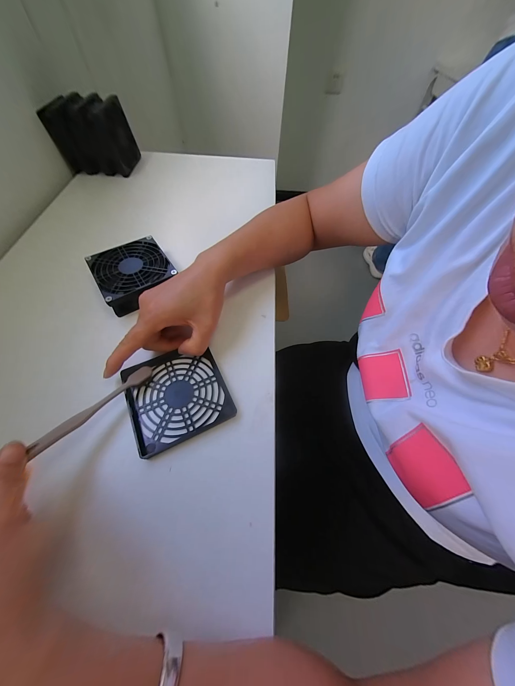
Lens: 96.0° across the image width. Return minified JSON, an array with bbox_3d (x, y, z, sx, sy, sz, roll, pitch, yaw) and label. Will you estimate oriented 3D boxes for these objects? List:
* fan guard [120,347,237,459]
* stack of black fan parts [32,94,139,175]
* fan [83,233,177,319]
[{"bbox_3d":[-0.085,0.052,0.247,0.097,0.012,0.097,-24,64,-14],"label":"fan guard"},{"bbox_3d":[-0.307,-0.396,0.440,0.113,0.093,0.100,5,60,1],"label":"stack of black fan parts"},{"bbox_3d":[-0.163,-0.093,0.311,0.090,0.028,0.097,-30,65,-18],"label":"fan"}]

